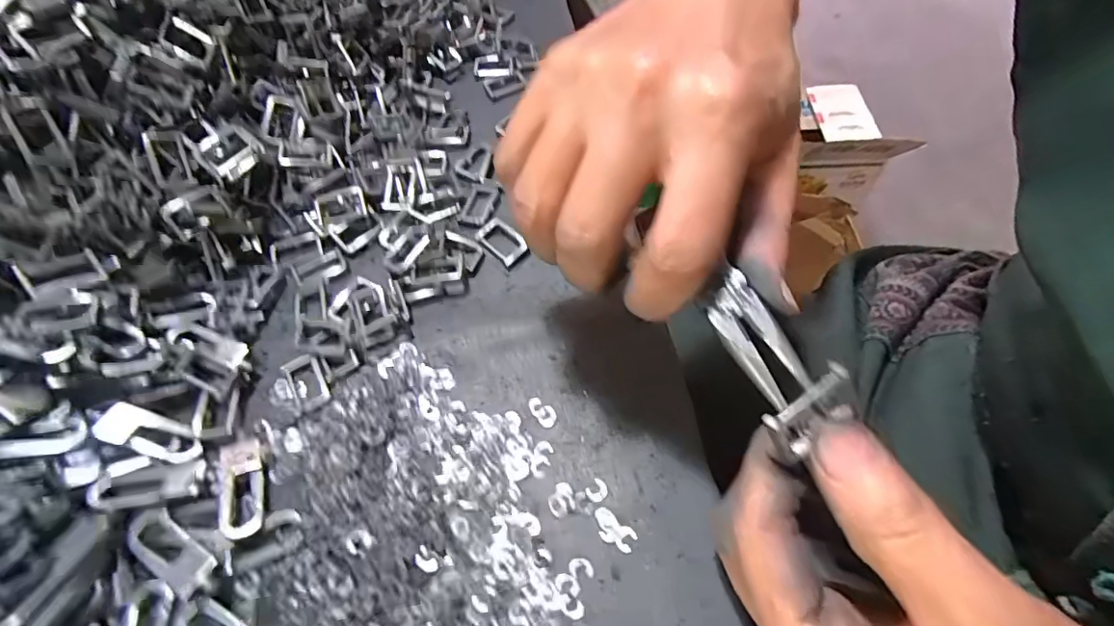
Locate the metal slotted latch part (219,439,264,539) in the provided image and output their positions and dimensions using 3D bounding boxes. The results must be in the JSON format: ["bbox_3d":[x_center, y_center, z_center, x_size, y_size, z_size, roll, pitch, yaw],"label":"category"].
[{"bbox_3d":[-0.122,0.067,0.211,0.015,0.005,0.039,-19,57,-9],"label":"metal slotted latch part"}]

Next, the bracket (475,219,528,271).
[{"bbox_3d":[-0.028,-0.036,0.274,0.016,0.006,0.030,-40,63,-21],"label":"bracket"}]

